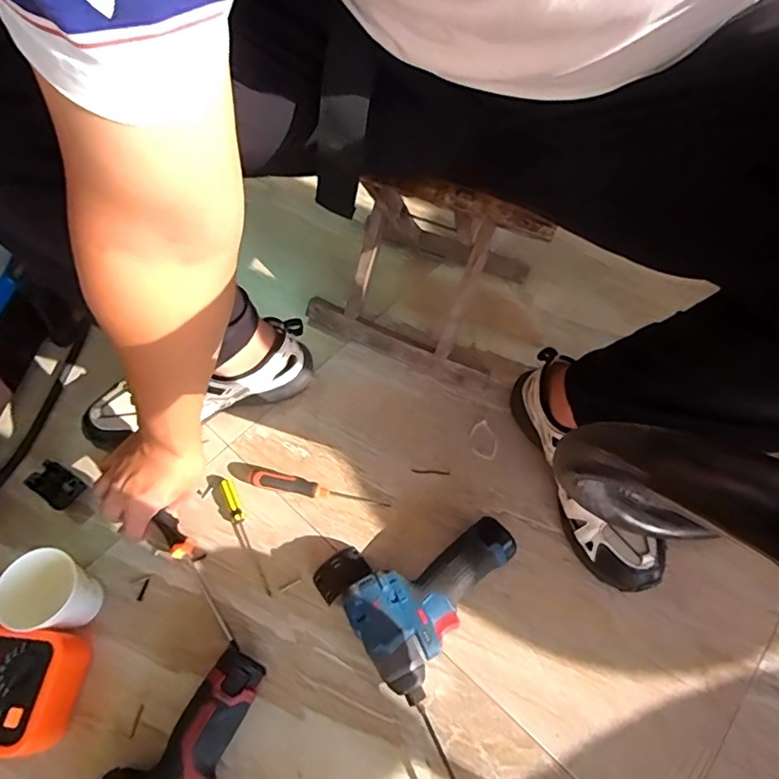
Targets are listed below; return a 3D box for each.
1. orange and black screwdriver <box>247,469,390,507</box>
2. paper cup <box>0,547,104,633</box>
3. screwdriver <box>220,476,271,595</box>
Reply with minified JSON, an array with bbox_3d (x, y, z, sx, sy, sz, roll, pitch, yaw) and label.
[{"bbox_3d":[-0.085,0.117,0.623,0.165,0.017,0.021,8,60,3],"label":"orange and black screwdriver"},{"bbox_3d":[-0.328,0.206,0.524,0.068,0.093,0.068,1,59,-1],"label":"paper cup"},{"bbox_3d":[-0.166,0.164,0.602,0.017,0.013,0.145,-23,63,-14],"label":"screwdriver"}]

